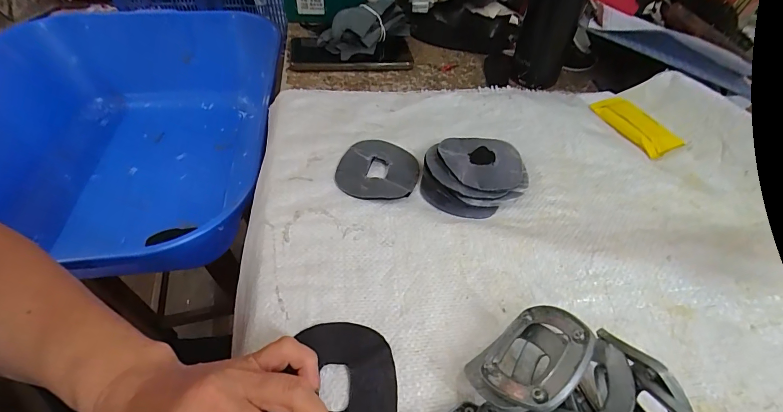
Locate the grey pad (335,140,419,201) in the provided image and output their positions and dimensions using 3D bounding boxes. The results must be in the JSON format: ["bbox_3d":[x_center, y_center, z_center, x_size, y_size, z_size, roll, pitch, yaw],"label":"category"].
[{"bbox_3d":[-0.013,-0.036,0.366,0.075,0.007,0.083,15,49,9],"label":"grey pad"}]

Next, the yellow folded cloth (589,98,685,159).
[{"bbox_3d":[0.282,-0.098,0.439,0.049,0.011,0.100,-18,52,-19],"label":"yellow folded cloth"}]

